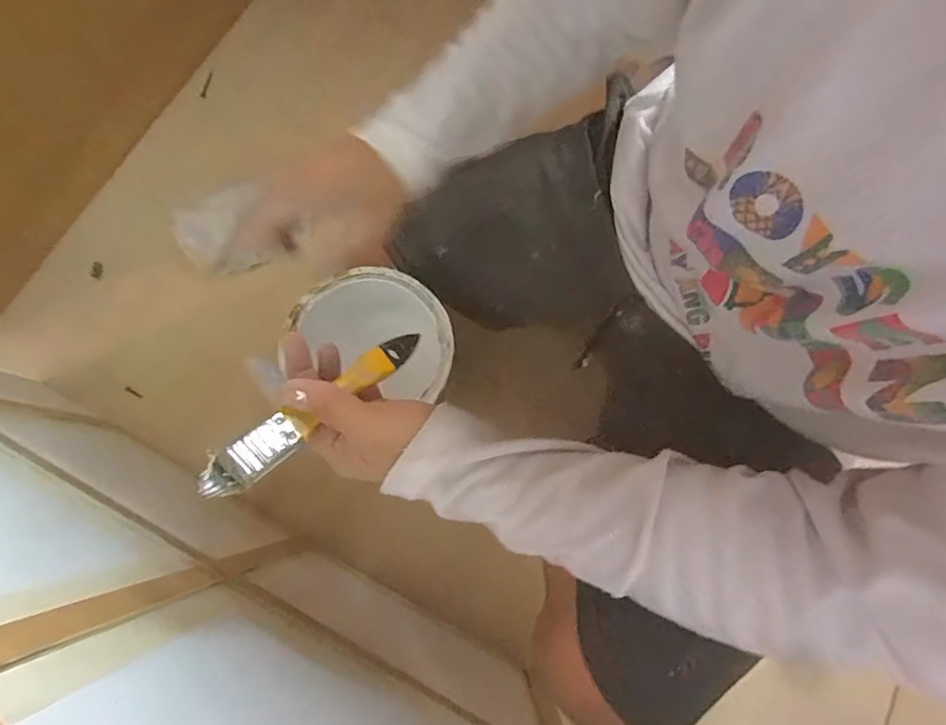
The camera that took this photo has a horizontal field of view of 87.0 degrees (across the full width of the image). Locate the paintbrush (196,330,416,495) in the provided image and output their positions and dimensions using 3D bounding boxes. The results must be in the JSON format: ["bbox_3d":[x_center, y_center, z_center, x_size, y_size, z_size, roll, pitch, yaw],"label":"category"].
[{"bbox_3d":[-0.083,0.022,0.286,0.022,0.011,0.152,43,49,8],"label":"paintbrush"}]

